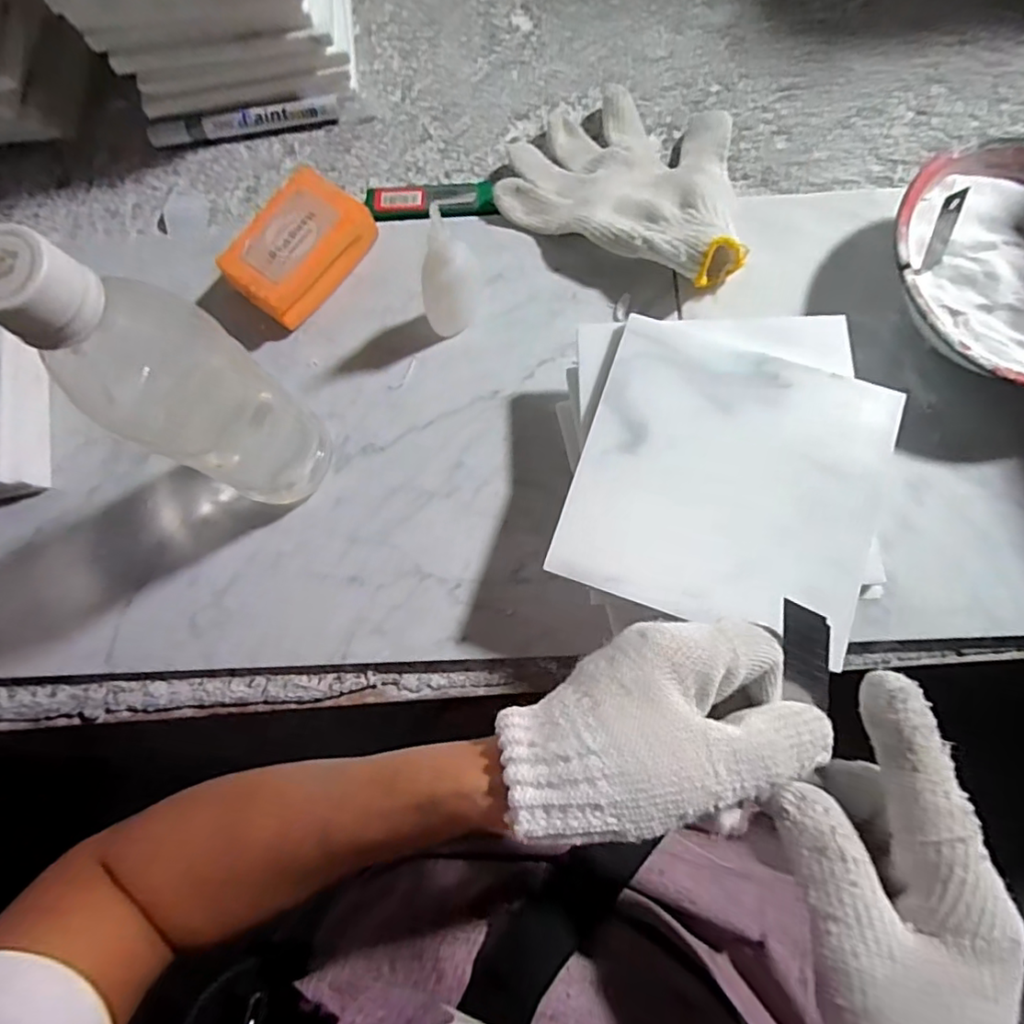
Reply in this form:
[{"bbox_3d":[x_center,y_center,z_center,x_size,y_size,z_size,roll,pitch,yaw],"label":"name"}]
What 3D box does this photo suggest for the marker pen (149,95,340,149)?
[{"bbox_3d":[-0.201,-0.293,0.435,0.139,0.017,0.012,-12,77,-1],"label":"marker pen"}]

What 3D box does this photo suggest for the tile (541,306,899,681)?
[{"bbox_3d":[0.113,-0.017,0.302,0.150,0.011,0.148,18,81,7],"label":"tile"}]

